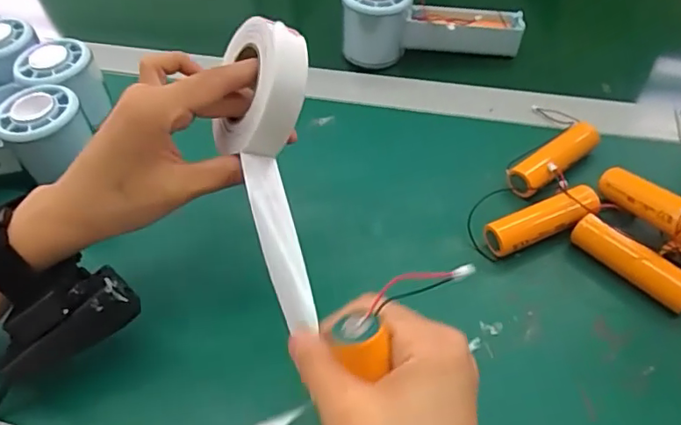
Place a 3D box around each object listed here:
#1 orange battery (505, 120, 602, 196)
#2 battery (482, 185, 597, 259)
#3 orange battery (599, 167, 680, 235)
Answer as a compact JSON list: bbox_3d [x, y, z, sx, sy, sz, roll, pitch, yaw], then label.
[{"bbox_3d":[0.147,-0.035,0.377,0.078,0.021,0.021,-31,54,-20],"label":"orange battery"},{"bbox_3d":[0.128,0.007,0.350,0.073,0.022,0.020,-20,51,-12],"label":"battery"},{"bbox_3d":[0.186,-0.009,0.340,0.021,0.016,0.057,-21,37,-12],"label":"orange battery"}]

